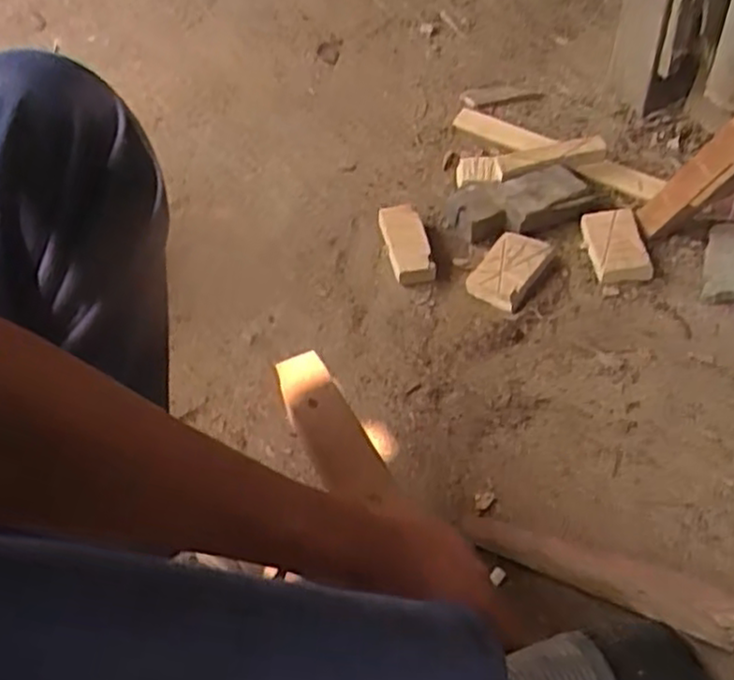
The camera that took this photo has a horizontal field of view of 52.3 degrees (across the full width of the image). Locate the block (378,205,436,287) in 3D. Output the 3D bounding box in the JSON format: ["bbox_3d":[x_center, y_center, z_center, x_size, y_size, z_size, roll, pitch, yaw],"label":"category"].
[{"bbox_3d":[0.042,-0.111,0.847,0.043,0.028,0.117,-12,49,-5],"label":"block"}]

